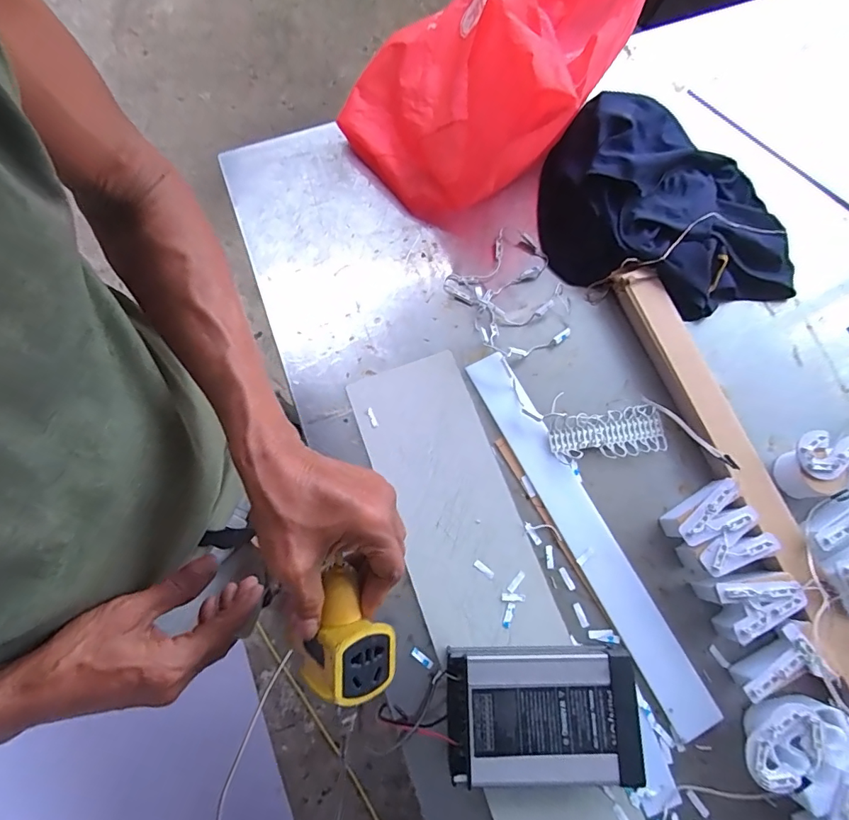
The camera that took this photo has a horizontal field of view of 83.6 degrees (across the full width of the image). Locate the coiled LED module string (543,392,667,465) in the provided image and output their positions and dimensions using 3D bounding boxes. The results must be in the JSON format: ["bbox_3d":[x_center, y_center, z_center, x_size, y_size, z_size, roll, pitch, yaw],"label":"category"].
[{"bbox_3d":[0.213,0.021,0.559,0.134,0.020,0.070,-7,75,-2],"label":"coiled LED module string"}]

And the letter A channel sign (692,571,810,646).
[{"bbox_3d":[0.341,0.197,0.503,0.080,0.053,0.063,-21,76,-6],"label":"letter A channel sign"}]

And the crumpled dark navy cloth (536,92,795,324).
[{"bbox_3d":[0.319,-0.252,0.607,0.346,0.075,0.255,28,76,7],"label":"crumpled dark navy cloth"}]

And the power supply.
[{"bbox_3d":[0.114,0.297,0.468,0.179,0.051,0.113,0,74,-1],"label":"power supply"}]

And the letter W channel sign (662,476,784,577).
[{"bbox_3d":[0.319,0.136,0.517,0.083,0.053,0.094,-31,77,-9],"label":"letter W channel sign"}]

